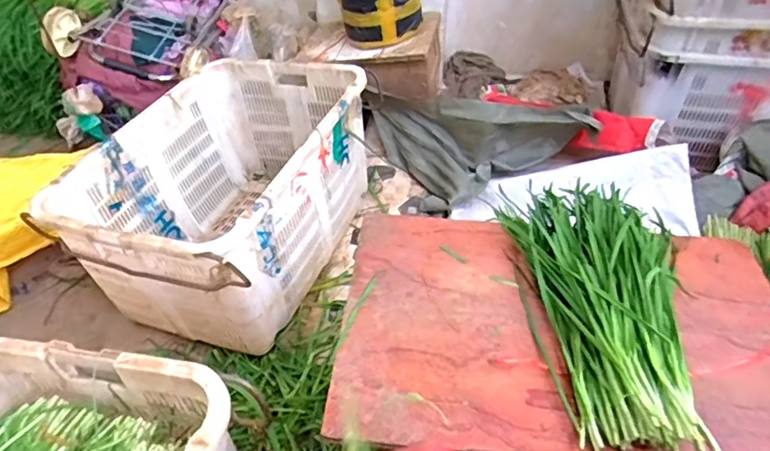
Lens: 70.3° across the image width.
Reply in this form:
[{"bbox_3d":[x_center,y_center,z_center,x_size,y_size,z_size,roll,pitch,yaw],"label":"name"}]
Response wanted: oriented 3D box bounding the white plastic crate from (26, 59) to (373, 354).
[{"bbox_3d":[-0.353,-0.082,1.315,0.474,0.395,0.723,13,44,14],"label":"white plastic crate"}]

